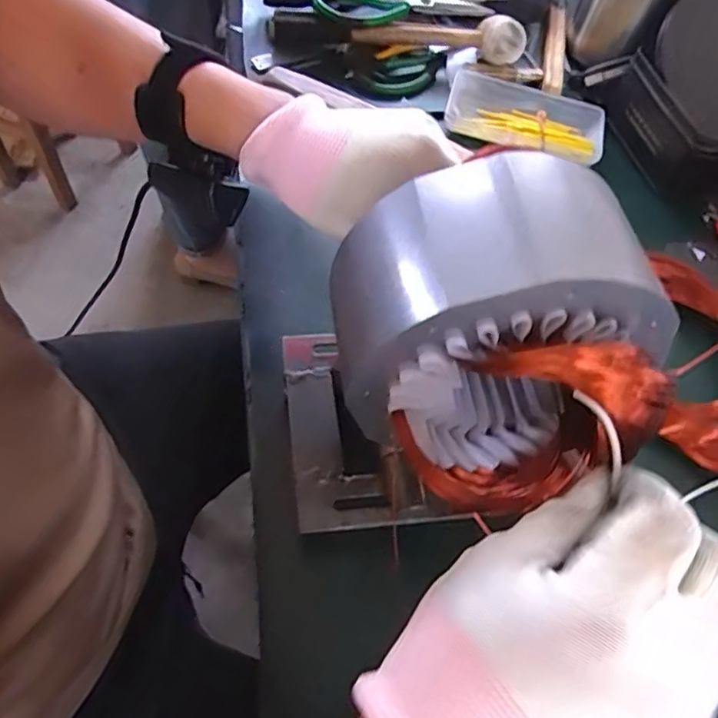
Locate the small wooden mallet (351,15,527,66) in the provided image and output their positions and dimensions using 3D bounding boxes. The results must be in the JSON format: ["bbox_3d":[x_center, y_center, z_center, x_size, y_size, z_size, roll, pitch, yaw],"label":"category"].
[{"bbox_3d":[0.084,-0.347,0.624,0.177,0.045,0.060,5,56,-2],"label":"small wooden mallet"}]

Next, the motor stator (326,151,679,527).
[{"bbox_3d":[0.075,-0.011,0.279,0.124,0.146,0.101,-7,58,22],"label":"motor stator"}]

